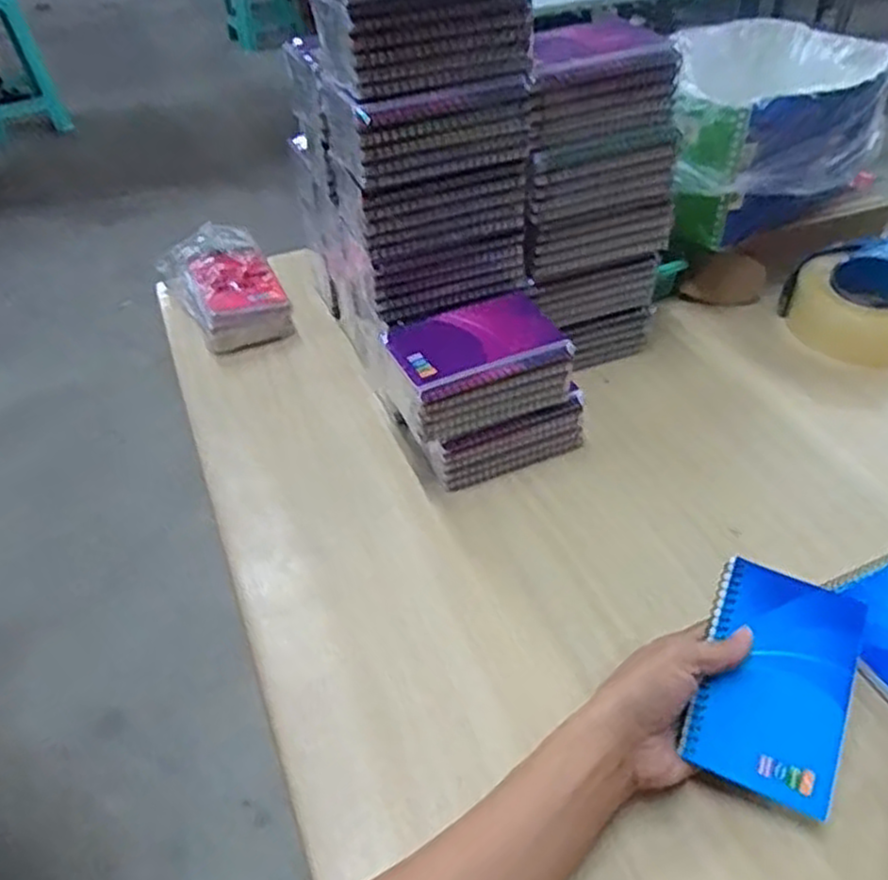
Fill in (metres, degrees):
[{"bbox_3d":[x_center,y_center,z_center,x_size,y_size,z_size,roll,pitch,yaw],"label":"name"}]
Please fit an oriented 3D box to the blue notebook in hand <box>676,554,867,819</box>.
[{"bbox_3d":[0.197,0.140,0.447,0.082,0.007,0.132,19,64,14],"label":"blue notebook in hand"}]

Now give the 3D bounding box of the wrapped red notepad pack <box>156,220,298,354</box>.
[{"bbox_3d":[-0.235,-0.162,0.820,0.101,0.064,0.170,-22,46,-21],"label":"wrapped red notepad pack"}]

